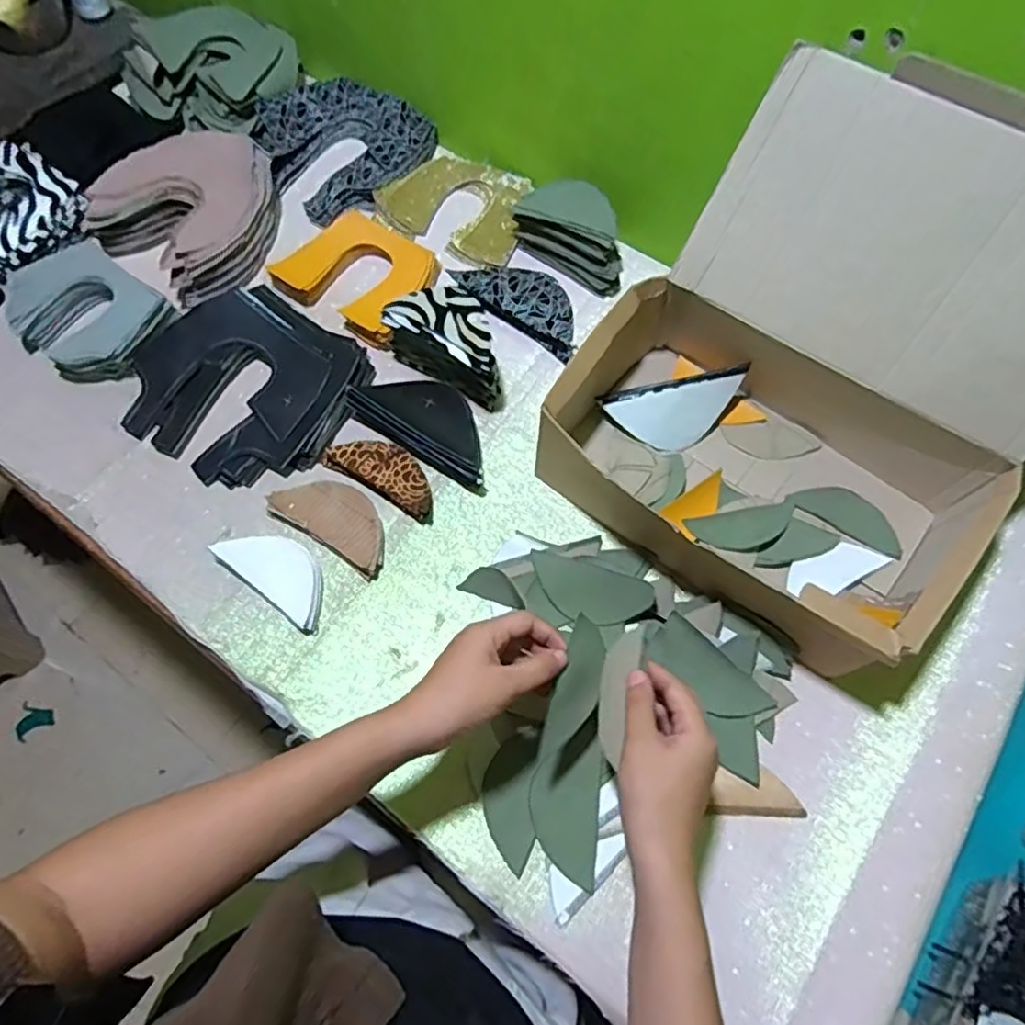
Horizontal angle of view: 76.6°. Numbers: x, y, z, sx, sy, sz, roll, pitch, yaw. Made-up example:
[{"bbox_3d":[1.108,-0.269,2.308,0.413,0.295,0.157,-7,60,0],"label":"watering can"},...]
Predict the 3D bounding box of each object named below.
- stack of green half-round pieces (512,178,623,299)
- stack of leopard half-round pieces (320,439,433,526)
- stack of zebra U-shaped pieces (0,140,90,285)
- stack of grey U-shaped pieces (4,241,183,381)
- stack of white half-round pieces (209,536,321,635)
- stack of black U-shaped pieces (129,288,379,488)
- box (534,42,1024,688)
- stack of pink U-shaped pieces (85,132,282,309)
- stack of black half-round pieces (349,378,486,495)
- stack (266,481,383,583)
[{"bbox_3d":[0.069,-0.305,0.698,0.134,0.059,0.068,41,72,18],"label":"stack of green half-round pieces"},{"bbox_3d":[-0.120,-0.040,0.611,0.120,0.022,0.049,31,69,12],"label":"stack of leopard half-round pieces"},{"bbox_3d":[-0.549,-0.330,0.693,0.157,0.030,0.139,37,70,14],"label":"stack of zebra U-shaped pieces"},{"bbox_3d":[-0.436,-0.203,0.660,0.154,0.034,0.118,34,69,13],"label":"stack of grey U-shaped pieces"},{"bbox_3d":[-0.203,0.051,0.569,0.111,0.016,0.052,36,70,14],"label":"stack of white half-round pieces"},{"bbox_3d":[-0.265,-0.129,0.635,0.208,0.032,0.190,32,69,12],"label":"stack of black U-shaped pieces"},{"bbox_3d":[0.239,-0.109,0.512,0.334,0.244,0.322,34,70,16],"label":"box"},{"bbox_3d":[-0.350,-0.335,0.715,0.180,0.054,0.182,32,69,12],"label":"stack of pink U-shaped pieces"},{"bbox_3d":[-0.079,-0.089,0.622,0.151,0.042,0.079,28,69,14],"label":"stack of black half-round pieces"},{"bbox_3d":[-0.160,0.006,0.591,0.117,0.018,0.059,31,69,12],"label":"stack"}]

